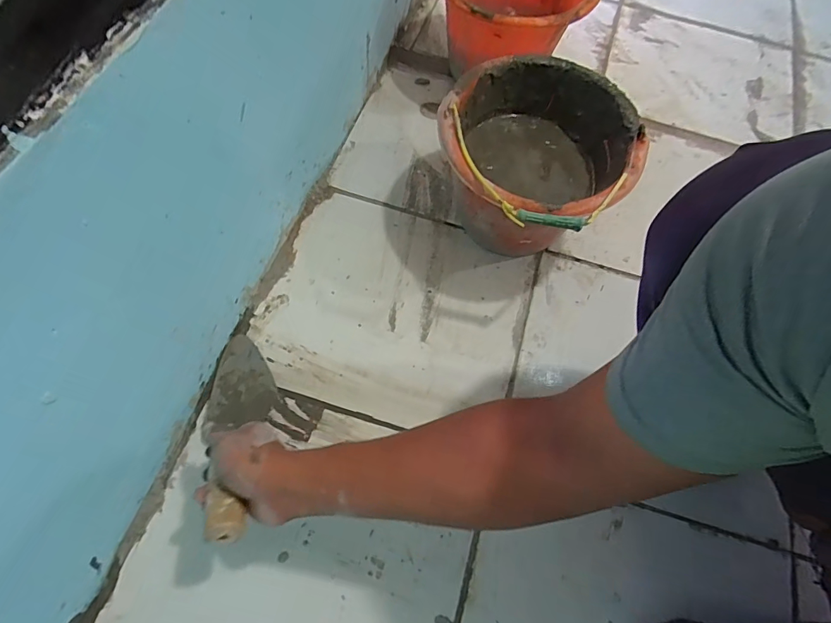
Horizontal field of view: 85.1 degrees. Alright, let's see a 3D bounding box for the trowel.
[{"bbox_3d":[-0.218,0.131,0.538,0.087,0.050,0.309,-15,30,-9],"label":"trowel"}]

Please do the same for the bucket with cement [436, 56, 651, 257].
[{"bbox_3d":[0.166,-0.210,0.692,0.287,0.204,0.269,-38,73,-19],"label":"bucket with cement"}]

